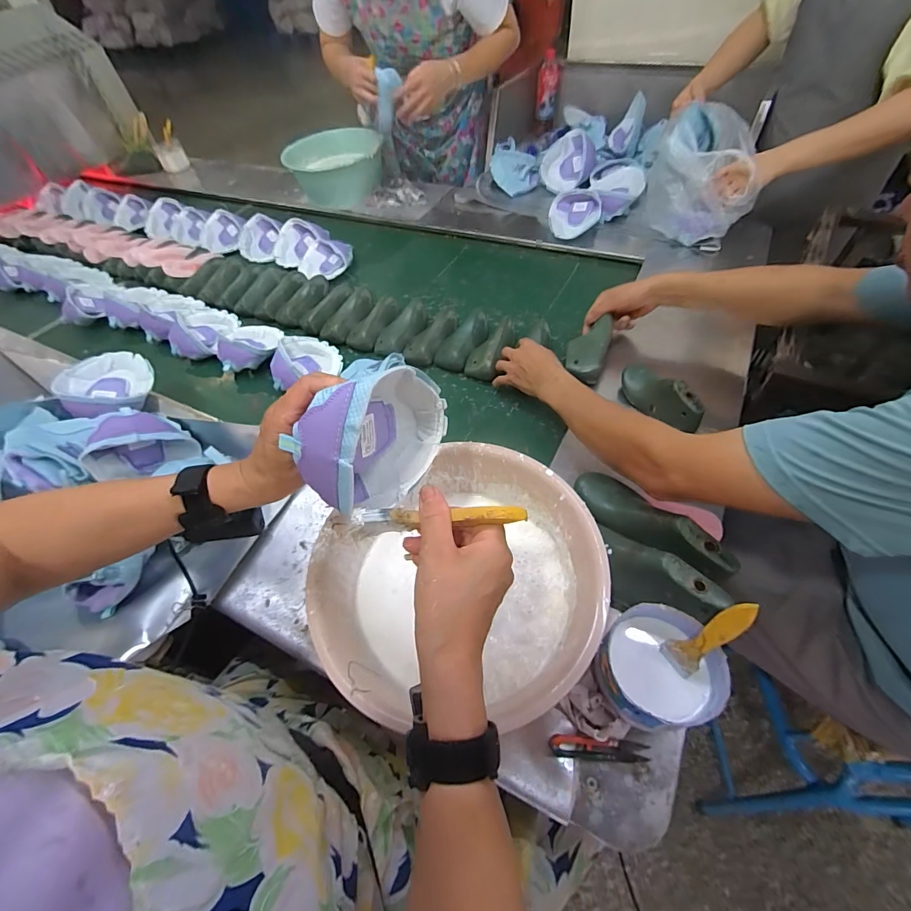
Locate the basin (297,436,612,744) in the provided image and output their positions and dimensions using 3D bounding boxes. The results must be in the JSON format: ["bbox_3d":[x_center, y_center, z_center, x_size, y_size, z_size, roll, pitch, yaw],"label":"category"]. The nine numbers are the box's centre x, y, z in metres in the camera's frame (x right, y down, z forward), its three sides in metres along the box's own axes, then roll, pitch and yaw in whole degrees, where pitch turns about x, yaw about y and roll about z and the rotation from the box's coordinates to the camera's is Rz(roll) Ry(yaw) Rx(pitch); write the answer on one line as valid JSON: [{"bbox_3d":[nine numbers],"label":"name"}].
[{"bbox_3d":[0.011,0.144,0.464,0.300,0.094,0.275,-3,54,4],"label":"basin"}]

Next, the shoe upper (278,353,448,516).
[{"bbox_3d":[-0.070,-0.023,0.372,0.057,0.129,0.143,27,61,23],"label":"shoe upper"}]

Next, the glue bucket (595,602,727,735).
[{"bbox_3d":[0.199,0.212,0.414,0.099,0.078,0.102,-3,54,4],"label":"glue bucket"}]

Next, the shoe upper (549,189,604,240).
[{"bbox_3d":[0.304,-0.613,1.067,0.122,0.088,0.097,9,55,12],"label":"shoe upper"}]

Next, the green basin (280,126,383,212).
[{"bbox_3d":[-0.387,-0.912,1.330,0.312,0.145,0.246,-10,54,-2],"label":"green basin"}]

